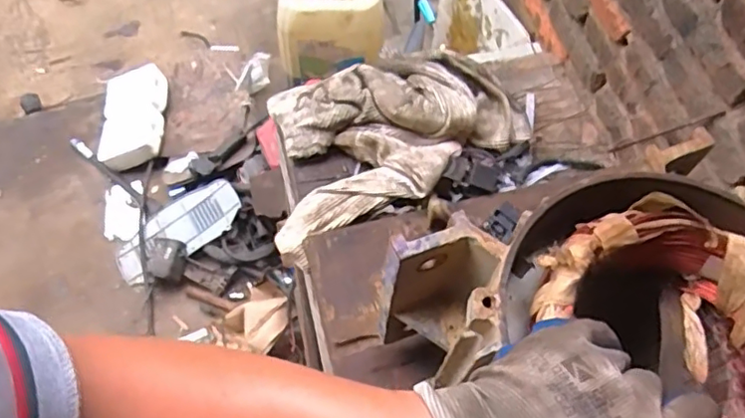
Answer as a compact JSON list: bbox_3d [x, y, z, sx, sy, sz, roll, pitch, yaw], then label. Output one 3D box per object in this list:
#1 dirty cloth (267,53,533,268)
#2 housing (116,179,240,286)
[{"bbox_3d":[0.006,-0.096,0.694,0.315,0.076,0.216,-25,66,-16],"label":"dirty cloth"},{"bbox_3d":[-0.507,0.054,1.540,0.347,0.038,0.155,-32,67,-2],"label":"housing"}]

